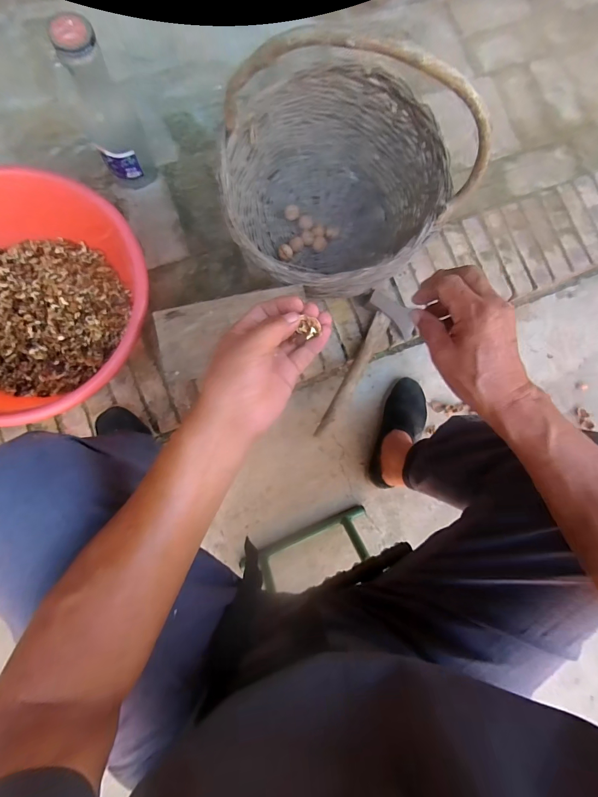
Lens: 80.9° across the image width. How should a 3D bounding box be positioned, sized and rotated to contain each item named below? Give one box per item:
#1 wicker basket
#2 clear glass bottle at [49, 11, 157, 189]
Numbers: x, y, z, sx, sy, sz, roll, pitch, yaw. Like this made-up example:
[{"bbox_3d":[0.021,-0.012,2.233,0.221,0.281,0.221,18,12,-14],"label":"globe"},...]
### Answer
[{"bbox_3d":[0.070,-0.411,0.635,0.392,0.424,0.427,1,83,-4],"label":"wicker basket"},{"bbox_3d":[-0.360,-0.535,0.666,0.102,0.287,0.095,-21,85,-7],"label":"clear glass bottle"}]

